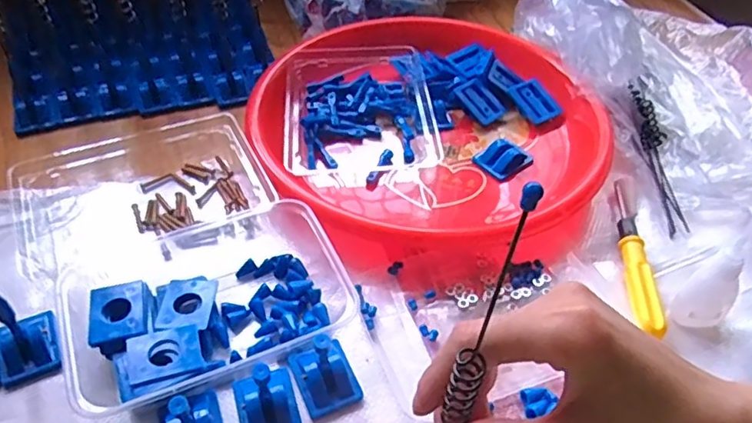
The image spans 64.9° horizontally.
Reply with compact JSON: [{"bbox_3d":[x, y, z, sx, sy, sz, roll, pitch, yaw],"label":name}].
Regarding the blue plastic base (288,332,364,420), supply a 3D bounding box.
[{"bbox_3d":[-0.031,0.095,0.356,0.036,0.021,0.045,-21,49,-20],"label":"blue plastic base"}]

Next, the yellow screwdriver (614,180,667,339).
[{"bbox_3d":[0.186,0.029,0.429,0.015,0.017,0.141,5,45,4],"label":"yellow screwdriver"}]

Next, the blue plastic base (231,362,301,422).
[{"bbox_3d":[-0.063,0.107,0.338,0.033,0.022,0.044,-13,46,-14],"label":"blue plastic base"}]

